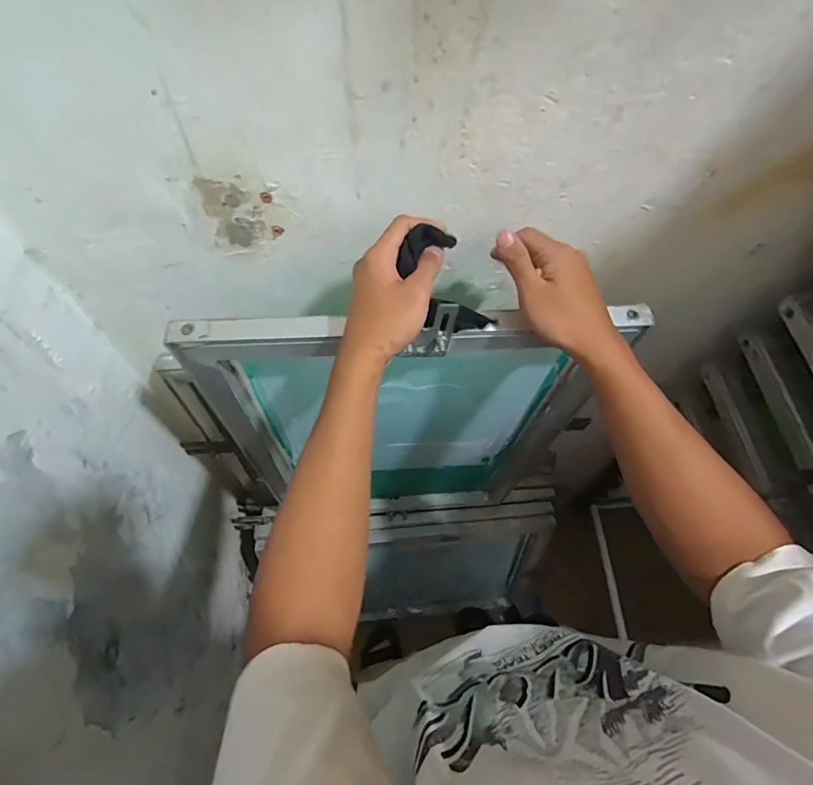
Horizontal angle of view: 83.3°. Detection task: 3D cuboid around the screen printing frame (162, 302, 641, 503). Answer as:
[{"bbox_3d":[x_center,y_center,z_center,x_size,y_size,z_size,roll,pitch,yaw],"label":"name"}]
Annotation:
[{"bbox_3d":[-0.006,0.071,0.727,0.474,0.657,0.046,-4,64,-3],"label":"screen printing frame"}]

